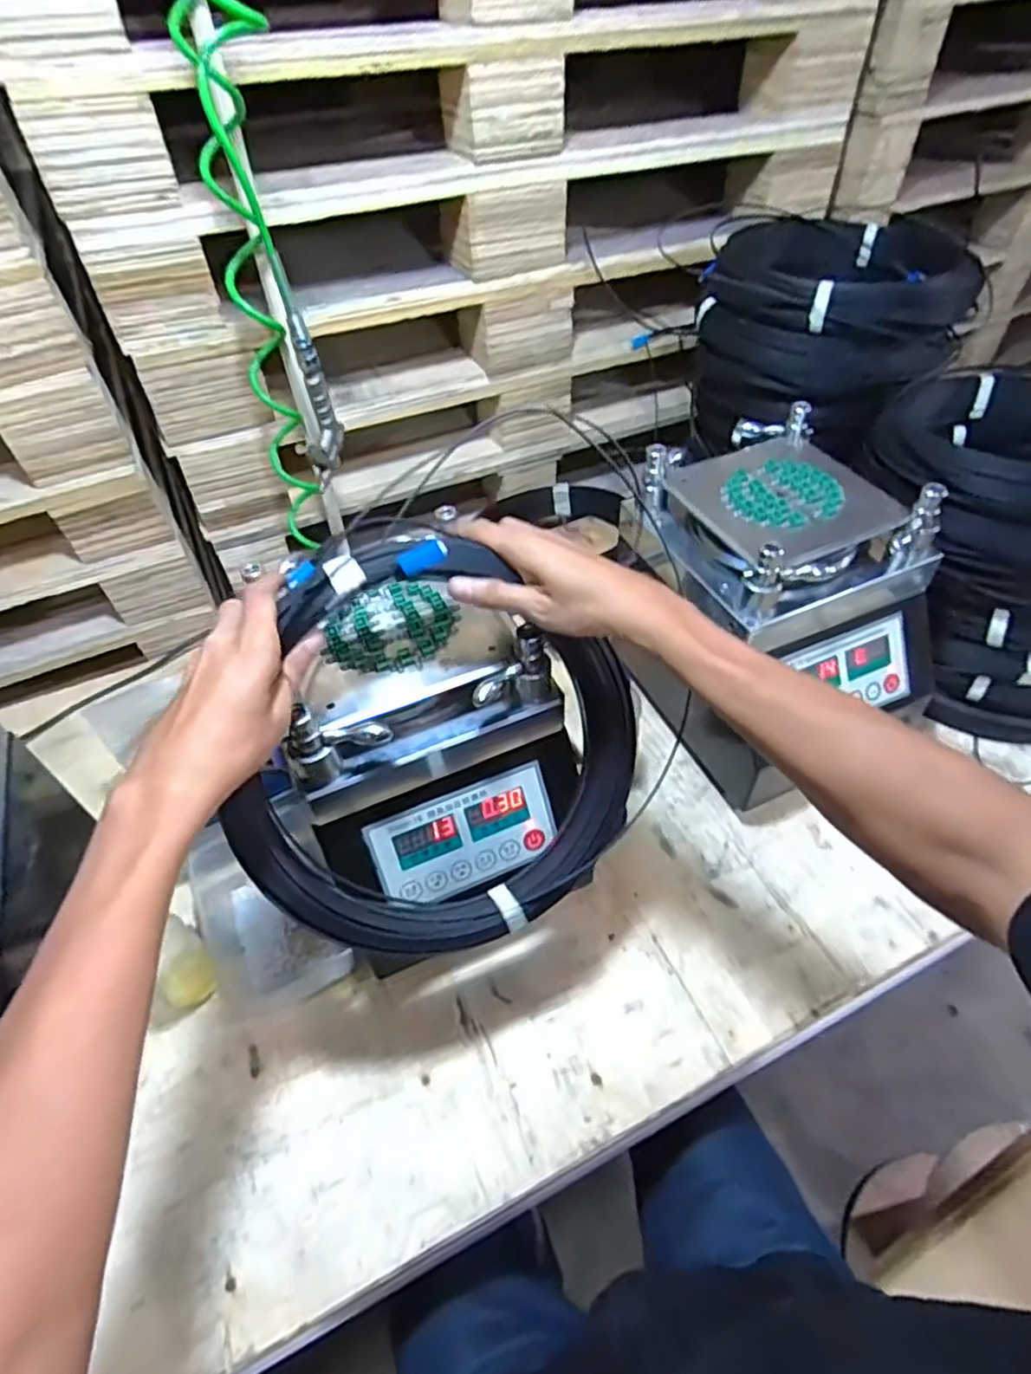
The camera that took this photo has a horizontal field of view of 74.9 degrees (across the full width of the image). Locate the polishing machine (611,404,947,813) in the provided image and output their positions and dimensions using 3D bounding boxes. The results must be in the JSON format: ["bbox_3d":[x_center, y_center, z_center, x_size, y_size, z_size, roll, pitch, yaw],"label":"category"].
[{"bbox_3d":[0.267,-0.085,0.717,0.220,0.282,0.290,-26,53,-18],"label":"polishing machine"}]

